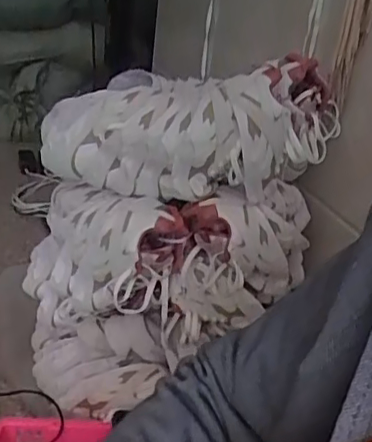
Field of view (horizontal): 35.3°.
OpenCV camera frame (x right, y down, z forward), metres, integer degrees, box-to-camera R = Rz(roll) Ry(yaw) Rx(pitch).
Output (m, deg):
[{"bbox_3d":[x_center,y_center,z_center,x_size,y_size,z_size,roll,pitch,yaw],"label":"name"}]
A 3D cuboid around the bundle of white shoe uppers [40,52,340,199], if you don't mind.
[{"bbox_3d":[0.003,-0.114,0.776,0.392,0.160,0.121,-6,24,7],"label":"bundle of white shoe uppers"}]

